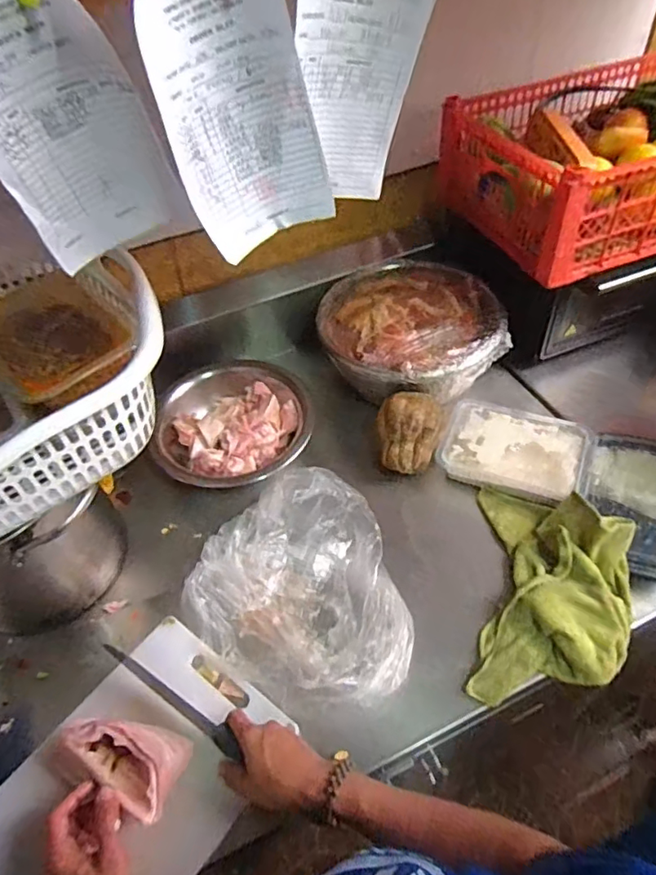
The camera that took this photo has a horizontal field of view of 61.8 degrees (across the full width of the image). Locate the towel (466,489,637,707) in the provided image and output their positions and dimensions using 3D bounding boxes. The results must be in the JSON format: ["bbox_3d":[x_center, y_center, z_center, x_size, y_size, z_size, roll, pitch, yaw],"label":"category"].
[{"bbox_3d":[0.268,0.175,0.649,0.174,0.073,0.275,8,50,12],"label":"towel"}]

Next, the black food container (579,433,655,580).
[{"bbox_3d":[0.404,0.078,0.708,0.148,0.051,0.192,18,53,20],"label":"black food container"}]

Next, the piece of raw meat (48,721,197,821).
[{"bbox_3d":[-0.207,0.321,0.543,0.126,0.055,0.075,9,51,13],"label":"piece of raw meat"}]

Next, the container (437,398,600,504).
[{"bbox_3d":[0.267,0.021,0.791,0.195,0.042,0.133,18,53,20],"label":"container"}]

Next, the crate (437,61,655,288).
[{"bbox_3d":[0.428,-0.417,0.817,0.441,0.150,0.311,-17,49,-9],"label":"crate"}]

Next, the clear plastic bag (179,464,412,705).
[{"bbox_3d":[-0.018,0.181,0.670,0.283,0.076,0.250,31,58,28],"label":"clear plastic bag"}]

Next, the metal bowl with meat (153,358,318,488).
[{"bbox_3d":[-0.140,-0.025,0.836,0.235,0.064,0.246,-3,49,3],"label":"metal bowl with meat"}]

